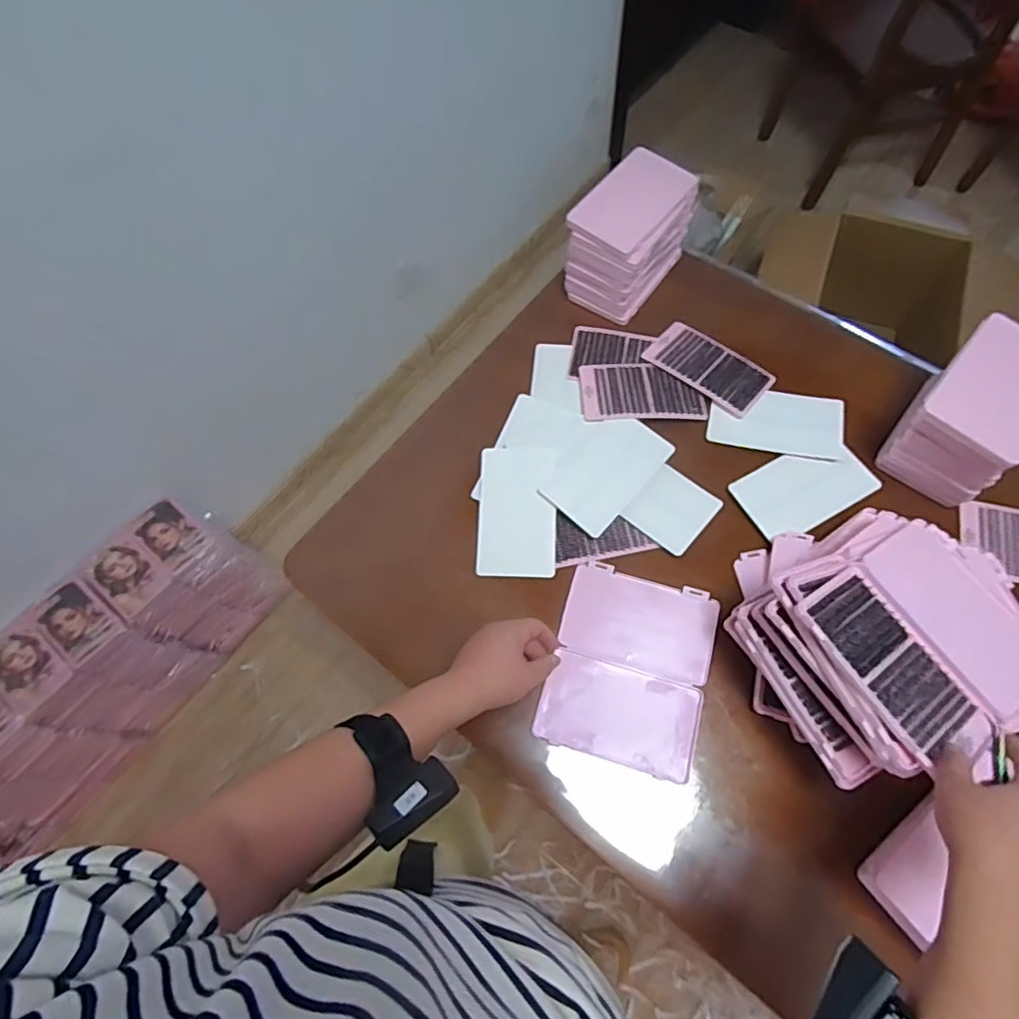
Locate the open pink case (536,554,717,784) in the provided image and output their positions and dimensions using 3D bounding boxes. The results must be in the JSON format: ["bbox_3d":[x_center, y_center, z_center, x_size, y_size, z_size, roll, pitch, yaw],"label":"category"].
[{"bbox_3d":[0.145,0.188,0.695,0.179,0.010,0.221,15,68,9],"label":"open pink case"}]

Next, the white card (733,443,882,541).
[{"bbox_3d":[0.394,-0.030,0.768,0.172,0.006,0.103,-27,63,-8],"label":"white card"}]

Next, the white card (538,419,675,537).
[{"bbox_3d":[0.130,-0.055,0.777,0.108,0.006,0.167,39,76,16],"label":"white card"}]

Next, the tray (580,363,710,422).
[{"bbox_3d":[0.192,-0.172,0.827,0.175,0.011,0.099,-2,67,3],"label":"tray"}]

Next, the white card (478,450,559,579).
[{"bbox_3d":[0.011,0.002,0.767,0.101,0.010,0.175,1,75,5],"label":"white card"}]

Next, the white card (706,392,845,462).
[{"bbox_3d":[0.373,-0.124,0.806,0.176,0.005,0.095,11,72,10],"label":"white card"}]

